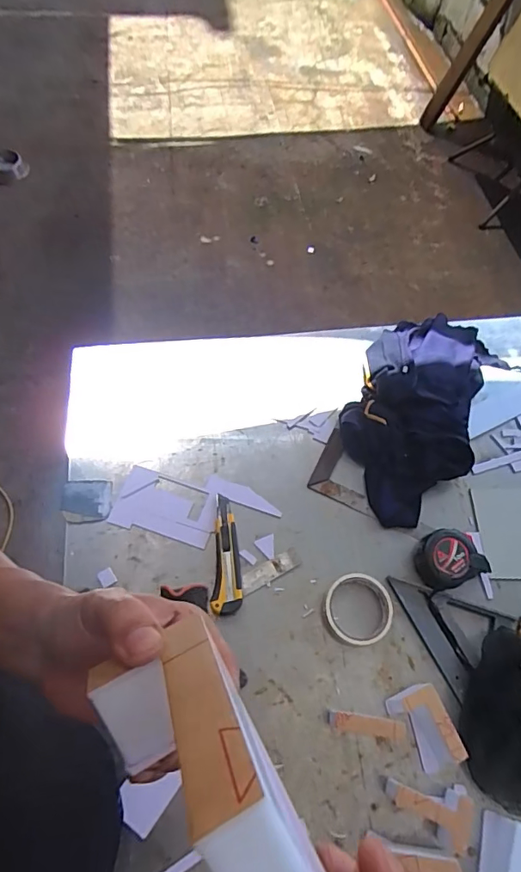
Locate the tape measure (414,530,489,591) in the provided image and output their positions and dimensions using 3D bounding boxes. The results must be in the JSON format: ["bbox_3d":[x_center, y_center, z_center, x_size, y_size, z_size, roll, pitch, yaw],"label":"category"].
[{"bbox_3d":[0.263,0.173,0.683,0.093,0.041,0.078,-19,65,-13],"label":"tape measure"}]

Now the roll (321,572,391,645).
[{"bbox_3d":[0.131,0.232,0.647,0.091,0.019,0.089,1,62,-3],"label":"roll"}]

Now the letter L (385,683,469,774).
[{"bbox_3d":[0.200,0.351,0.577,0.052,0.039,0.089,-22,66,-14],"label":"letter L"}]

